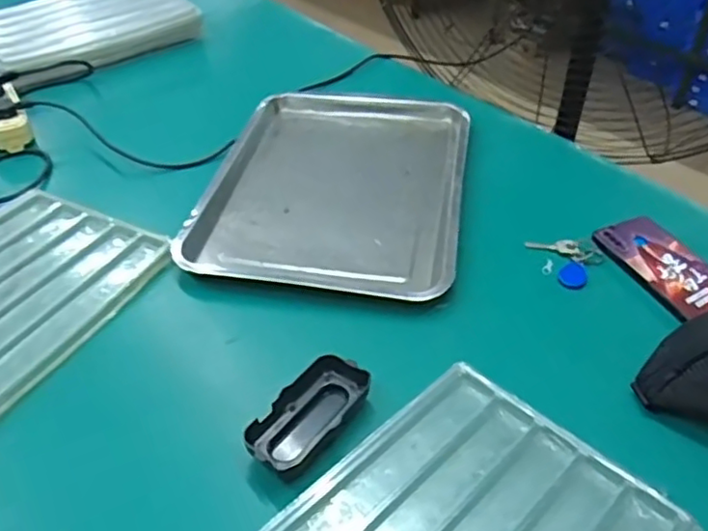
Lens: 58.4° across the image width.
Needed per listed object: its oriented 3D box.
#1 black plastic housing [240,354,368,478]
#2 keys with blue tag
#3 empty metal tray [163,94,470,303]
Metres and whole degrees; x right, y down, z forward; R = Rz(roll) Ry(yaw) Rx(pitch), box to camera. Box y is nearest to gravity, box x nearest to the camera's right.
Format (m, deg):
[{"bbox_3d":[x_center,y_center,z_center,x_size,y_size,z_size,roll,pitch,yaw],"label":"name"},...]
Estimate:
[{"bbox_3d":[-0.034,0.121,0.502,0.053,0.032,0.106,23,45,24],"label":"black plastic housing"},{"bbox_3d":[0.225,-0.005,0.651,0.068,0.008,0.071,-2,41,-4],"label":"keys with blue tag"},{"bbox_3d":[-0.016,-0.098,0.756,0.294,0.033,0.374,8,41,9],"label":"empty metal tray"}]

